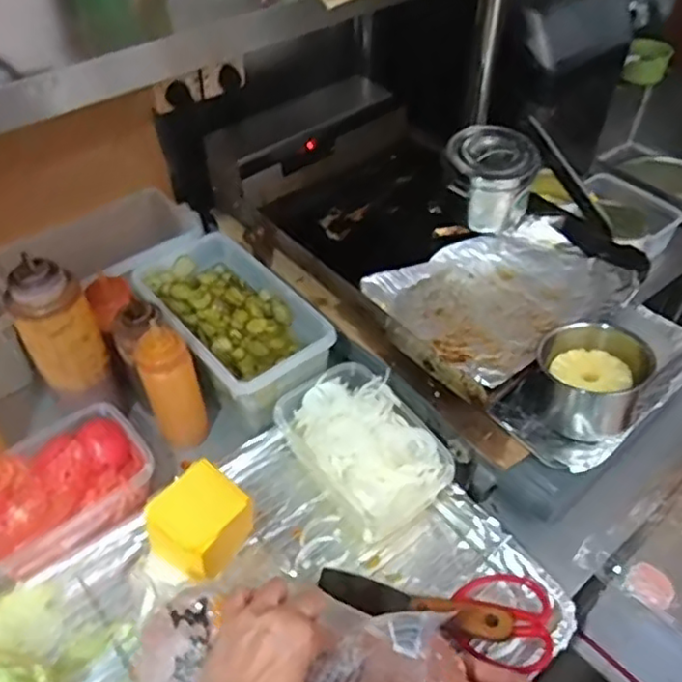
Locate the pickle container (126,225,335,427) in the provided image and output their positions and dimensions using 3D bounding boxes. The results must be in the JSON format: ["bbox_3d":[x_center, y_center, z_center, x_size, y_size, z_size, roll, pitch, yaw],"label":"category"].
[{"bbox_3d":[-0.151,-0.024,0.876,0.153,0.093,0.288,-32,54,-28],"label":"pickle container"}]

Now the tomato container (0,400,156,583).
[{"bbox_3d":[-0.332,0.164,0.746,0.208,0.063,0.160,-33,55,-29],"label":"tomato container"}]

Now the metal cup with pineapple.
[{"bbox_3d":[0.280,0.047,0.741,0.109,0.099,0.100,1,46,-1],"label":"metal cup with pineapple"}]

